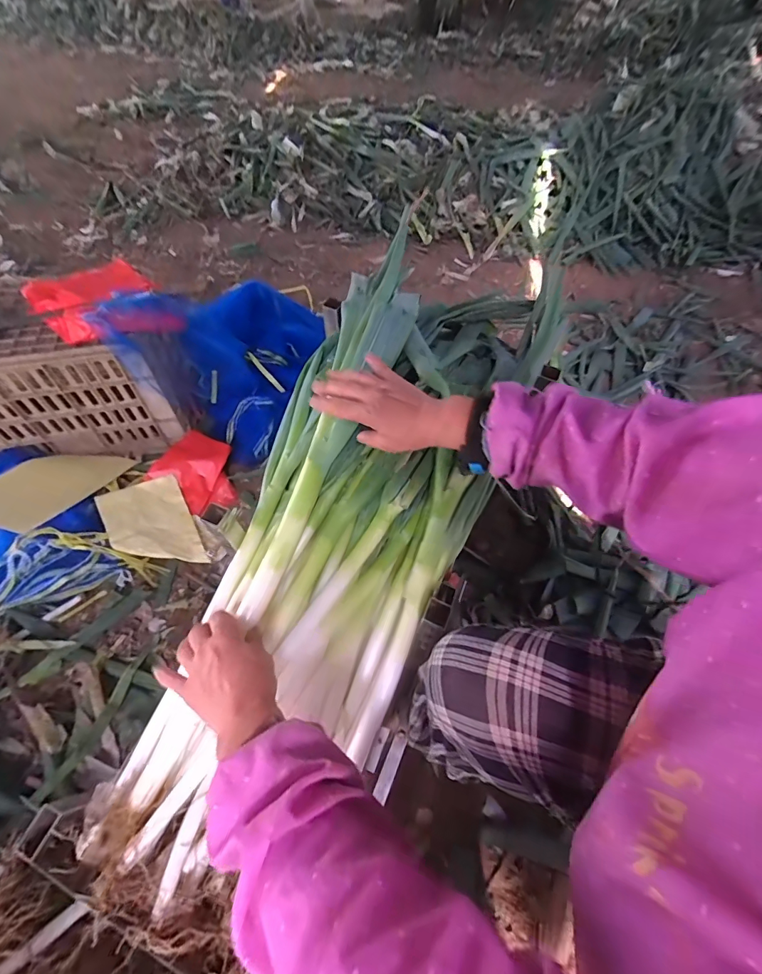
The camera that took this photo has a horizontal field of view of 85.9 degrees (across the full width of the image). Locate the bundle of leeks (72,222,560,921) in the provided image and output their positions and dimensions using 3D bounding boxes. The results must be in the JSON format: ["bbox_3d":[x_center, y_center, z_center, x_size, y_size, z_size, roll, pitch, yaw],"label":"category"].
[{"bbox_3d":[-0.040,0.031,0.523,0.284,0.129,0.865,24,75,11],"label":"bundle of leeks"}]

